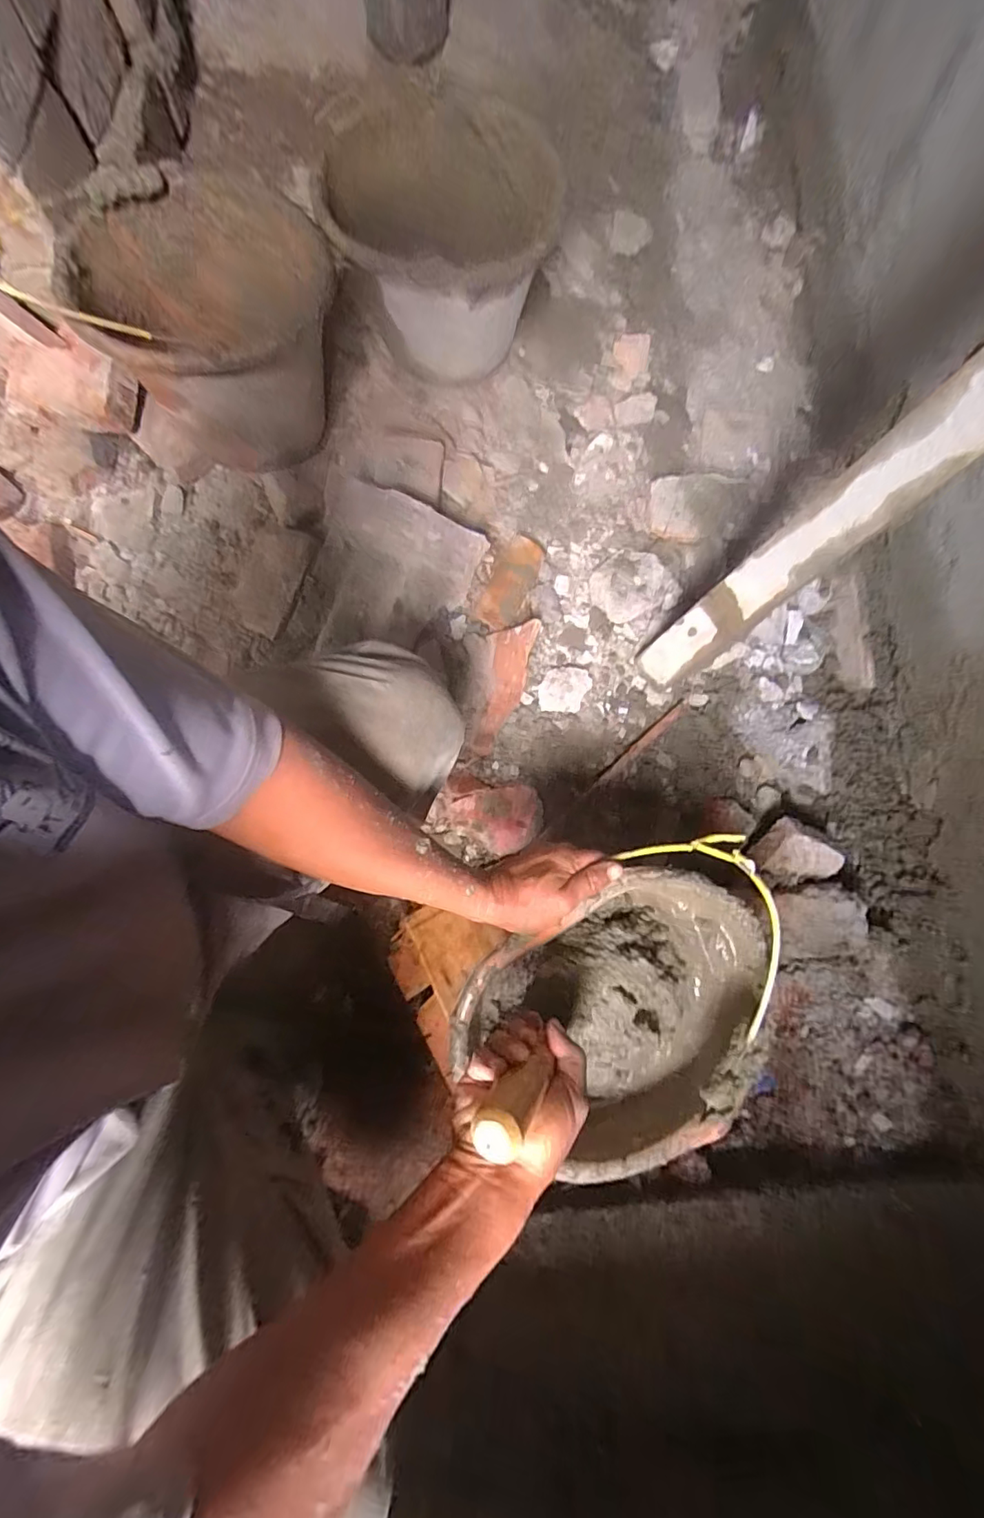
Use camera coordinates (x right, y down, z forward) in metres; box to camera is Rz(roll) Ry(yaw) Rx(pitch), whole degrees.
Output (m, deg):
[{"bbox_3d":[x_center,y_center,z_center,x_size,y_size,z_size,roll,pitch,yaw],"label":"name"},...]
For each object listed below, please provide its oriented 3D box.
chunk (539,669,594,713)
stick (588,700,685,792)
[{"bbox_3d":[0.100,-0.095,0.735,0.071,0.022,0.059,2,78,0],"label":"chunk"},{"bbox_3d":[0.202,-0.016,0.742,0.177,0.009,0.017,-41,81,-8],"label":"stick"}]

